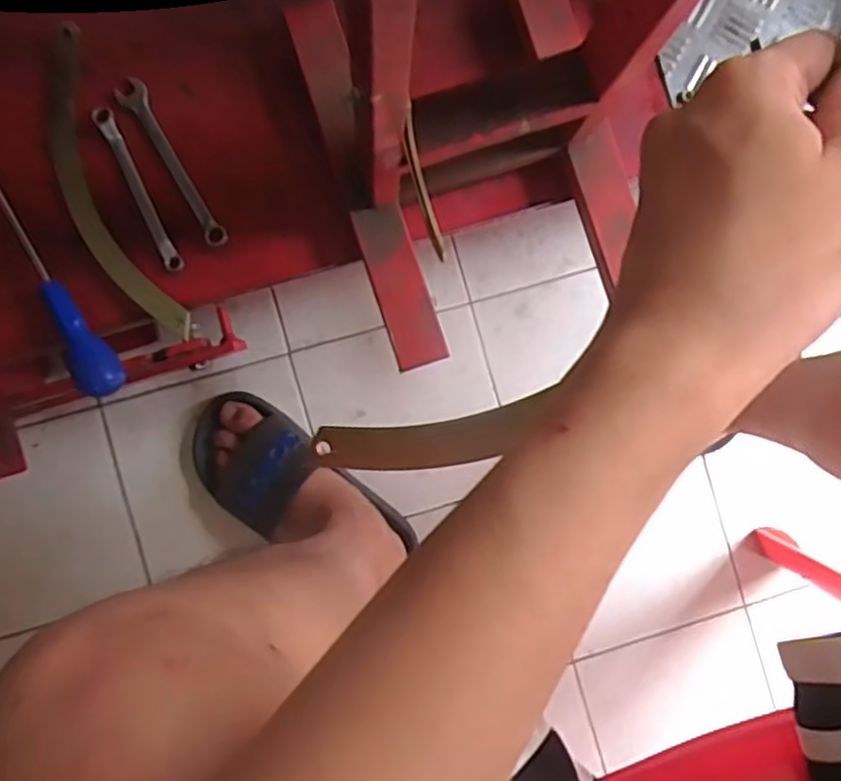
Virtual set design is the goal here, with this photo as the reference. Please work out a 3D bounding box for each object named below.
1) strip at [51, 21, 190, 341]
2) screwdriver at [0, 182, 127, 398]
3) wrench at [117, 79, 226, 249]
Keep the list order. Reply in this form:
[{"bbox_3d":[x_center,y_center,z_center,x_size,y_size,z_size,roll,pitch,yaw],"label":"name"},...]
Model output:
[{"bbox_3d":[-0.244,-0.154,0.528,0.052,0.013,0.250,-21,90,-5],"label":"strip"},{"bbox_3d":[-0.298,-0.110,0.514,0.030,0.026,0.262,-32,91,-5],"label":"screwdriver"},{"bbox_3d":[-0.192,-0.174,0.541,0.022,0.007,0.142,-29,91,-5],"label":"wrench"}]

